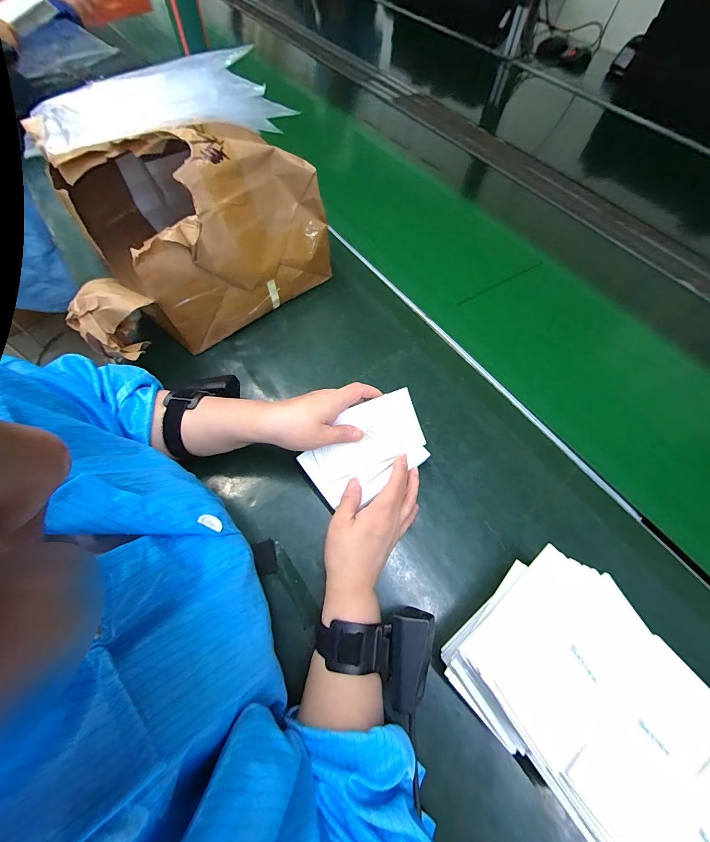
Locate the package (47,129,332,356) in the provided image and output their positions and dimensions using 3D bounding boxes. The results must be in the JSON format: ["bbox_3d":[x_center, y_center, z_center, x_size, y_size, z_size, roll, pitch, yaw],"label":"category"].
[{"bbox_3d":[-0.213,-0.232,0.435,0.310,0.192,0.179,-39,70,-20],"label":"package"}]

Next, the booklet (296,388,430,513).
[{"bbox_3d":[0.014,0.030,0.373,0.132,0.008,0.086,-33,90,-8],"label":"booklet"}]

